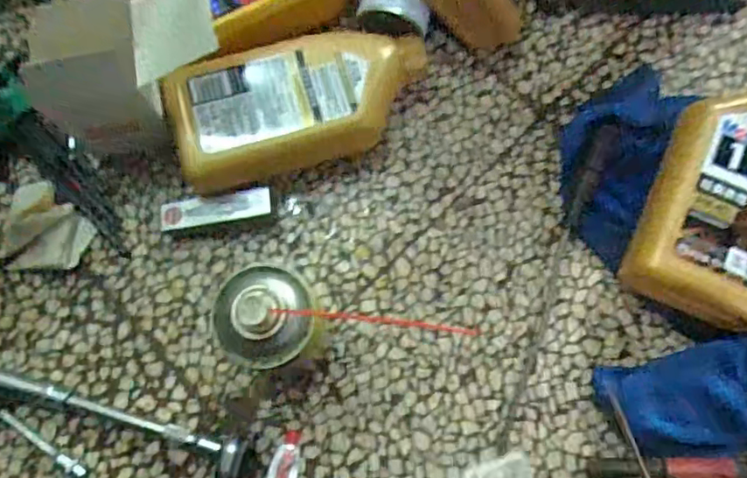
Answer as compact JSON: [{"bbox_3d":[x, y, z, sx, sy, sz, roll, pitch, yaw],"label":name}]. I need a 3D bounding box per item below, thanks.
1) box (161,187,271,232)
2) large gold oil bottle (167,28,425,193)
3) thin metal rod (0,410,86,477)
[{"bbox_3d":[-0.137,-0.024,0.517,0.095,0.019,0.026,-8,75,-2],"label":"box"},{"bbox_3d":[-0.061,-0.116,0.519,0.217,0.066,0.107,-18,76,-4],"label":"large gold oil bottle"},{"bbox_3d":[-0.268,0.165,0.476,0.087,0.007,0.009,31,78,8],"label":"thin metal rod"}]

